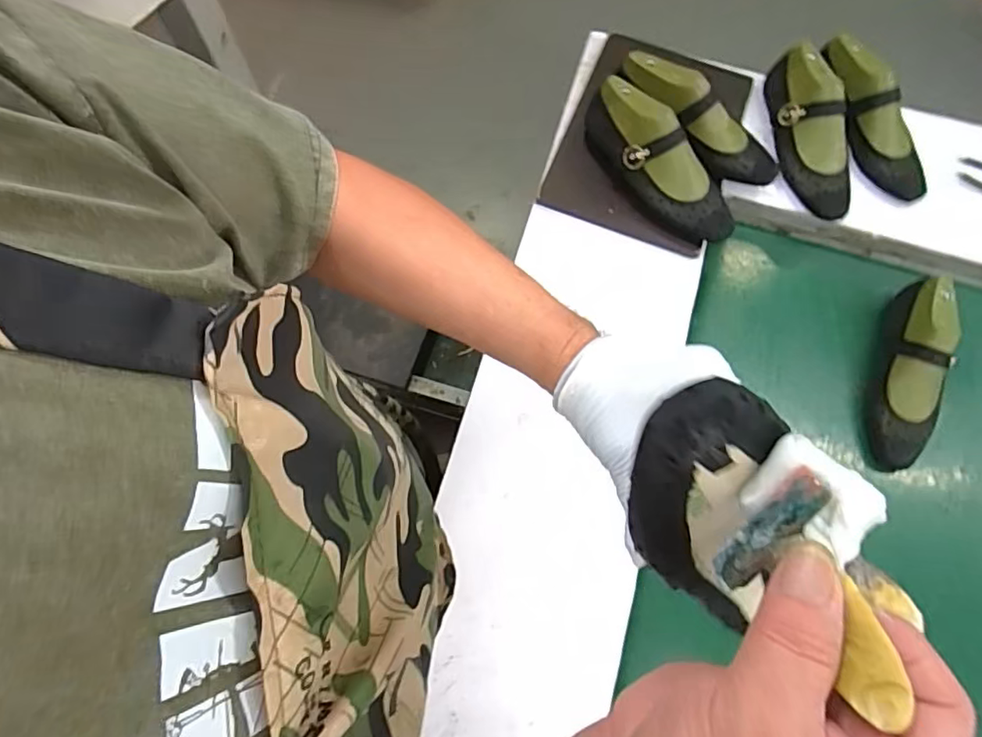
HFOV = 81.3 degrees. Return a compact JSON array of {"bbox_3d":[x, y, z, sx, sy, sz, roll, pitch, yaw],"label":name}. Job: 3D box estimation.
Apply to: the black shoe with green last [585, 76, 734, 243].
[{"bbox_3d":[0.223,-0.276,0.771,0.081,0.085,0.257,-42,77,-14],"label":"black shoe with green last"}]

